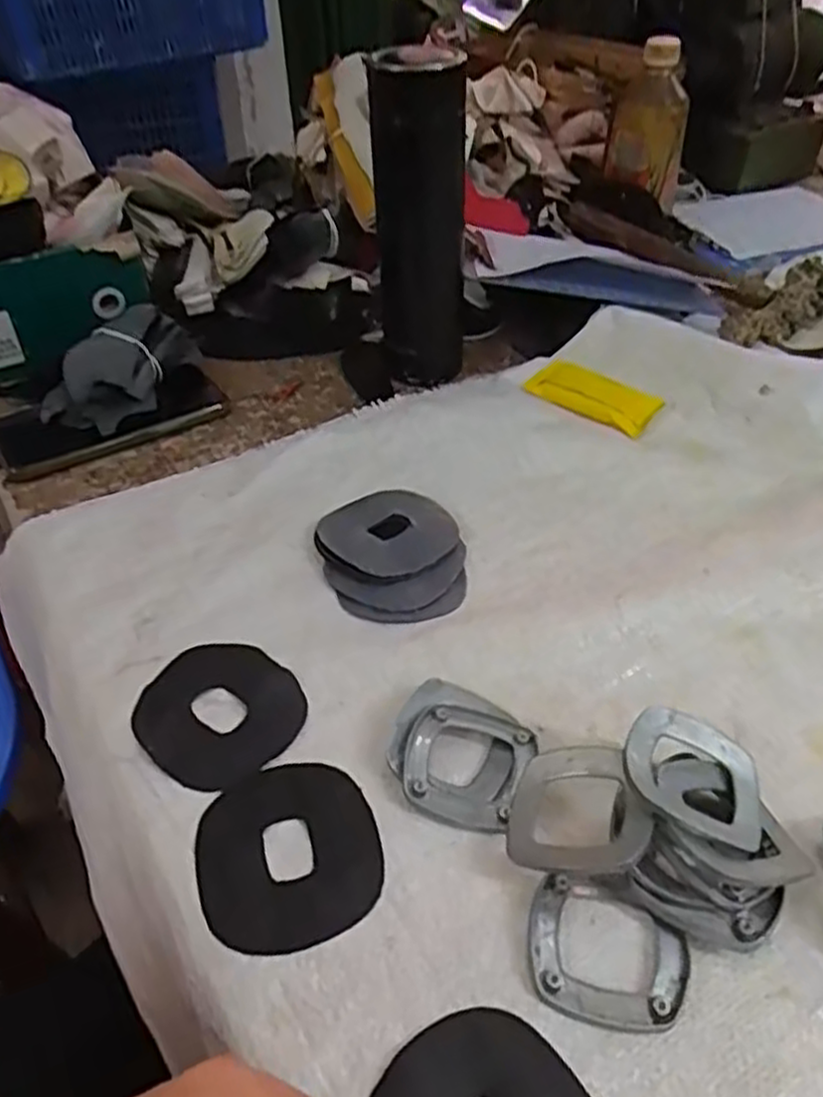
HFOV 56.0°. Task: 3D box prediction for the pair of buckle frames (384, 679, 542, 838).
[{"bbox_3d":[0.025,0.094,0.370,0.063,0.014,0.072,15,45,16],"label":"pair of buckle frames"}]

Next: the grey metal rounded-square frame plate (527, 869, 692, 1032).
[{"bbox_3d":[0.077,0.158,0.307,0.060,0.006,0.056,5,43,6],"label":"grey metal rounded-square frame plate"}]

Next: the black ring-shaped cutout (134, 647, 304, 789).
[{"bbox_3d":[-0.096,0.082,0.388,0.080,0.005,0.074,0,43,0],"label":"black ring-shaped cutout"}]

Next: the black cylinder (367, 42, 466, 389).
[{"bbox_3d":[0.007,-0.240,0.573,0.066,0.220,0.067,0,43,1],"label":"black cylinder"}]

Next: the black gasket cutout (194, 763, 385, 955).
[{"bbox_3d":[-0.053,0.132,0.337,0.076,0.004,0.080,-14,45,-14],"label":"black gasket cutout"}]

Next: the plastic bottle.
[{"bbox_3d":[0.231,-0.415,0.752,0.064,0.131,0.059,-4,43,-4],"label":"plastic bottle"}]

